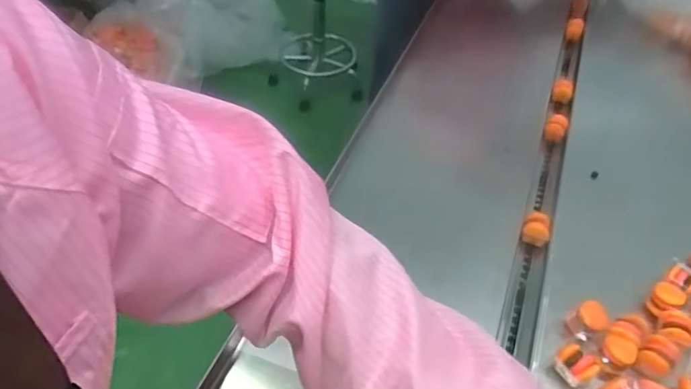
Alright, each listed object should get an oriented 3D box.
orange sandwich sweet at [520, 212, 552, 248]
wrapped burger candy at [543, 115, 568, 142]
[{"bbox_3d":[0.219,0.040,0.616,0.029,0.031,0.024,22,49,18],"label":"orange sandwich sweet"},{"bbox_3d":[0.288,-0.091,0.736,0.026,0.030,0.022,20,49,16],"label":"wrapped burger candy"}]

